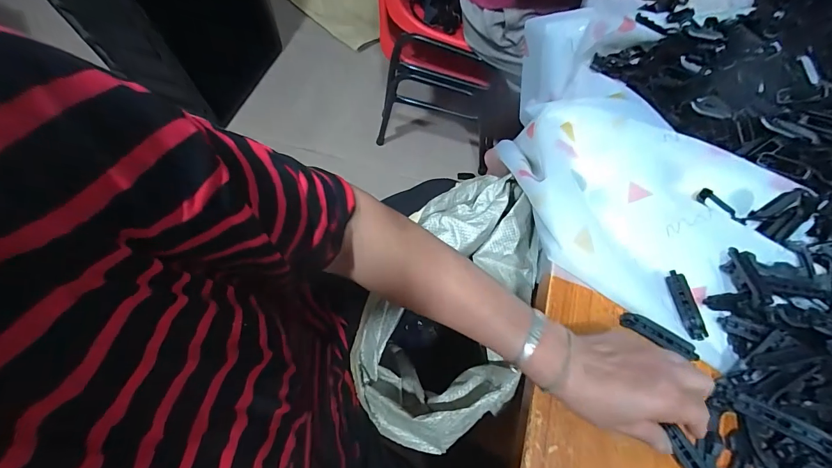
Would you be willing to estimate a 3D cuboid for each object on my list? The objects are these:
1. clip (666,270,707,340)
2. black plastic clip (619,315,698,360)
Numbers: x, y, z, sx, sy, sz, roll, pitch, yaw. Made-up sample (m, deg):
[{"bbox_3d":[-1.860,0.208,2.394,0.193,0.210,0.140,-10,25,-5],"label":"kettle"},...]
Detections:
[{"bbox_3d":[0.294,0.076,0.398,0.018,0.013,0.075,-1,66,-3],"label":"clip"},{"bbox_3d":[0.255,0.104,0.383,0.076,0.011,0.017,28,68,16],"label":"black plastic clip"}]

